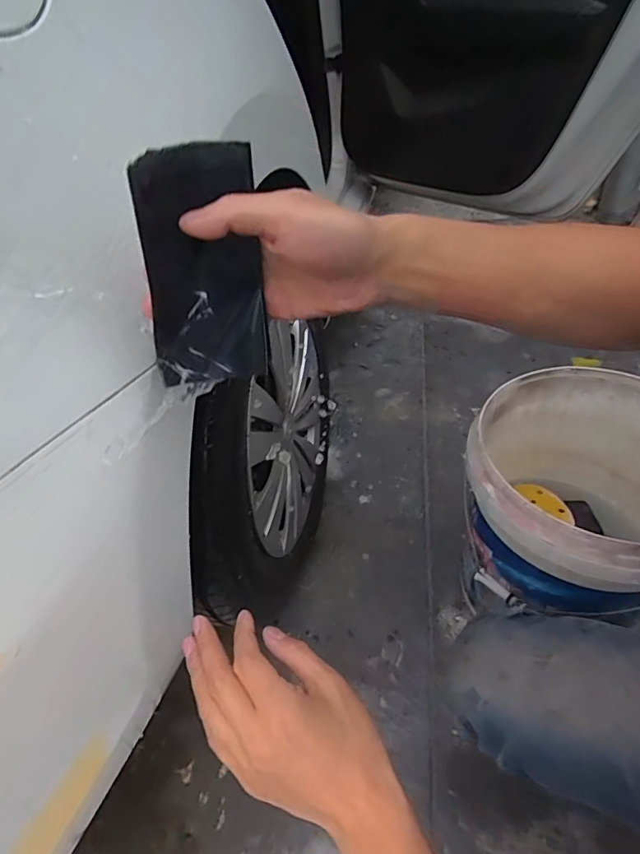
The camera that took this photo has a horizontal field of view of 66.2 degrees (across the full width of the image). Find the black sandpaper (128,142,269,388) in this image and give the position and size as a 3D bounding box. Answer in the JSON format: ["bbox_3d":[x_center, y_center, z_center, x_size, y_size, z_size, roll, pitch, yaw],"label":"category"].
[{"bbox_3d":[-0.069,-0.089,0.298,0.072,0.140,0.016,-15,44,-17],"label":"black sandpaper"}]

